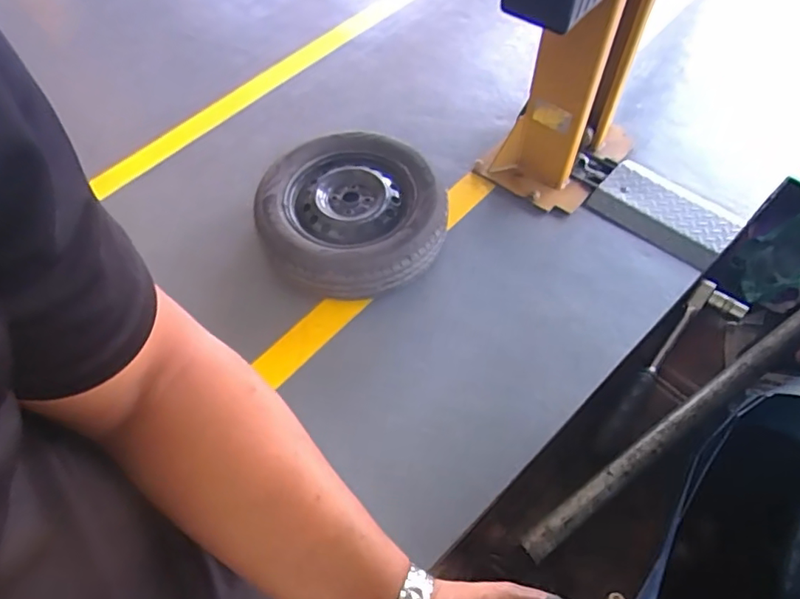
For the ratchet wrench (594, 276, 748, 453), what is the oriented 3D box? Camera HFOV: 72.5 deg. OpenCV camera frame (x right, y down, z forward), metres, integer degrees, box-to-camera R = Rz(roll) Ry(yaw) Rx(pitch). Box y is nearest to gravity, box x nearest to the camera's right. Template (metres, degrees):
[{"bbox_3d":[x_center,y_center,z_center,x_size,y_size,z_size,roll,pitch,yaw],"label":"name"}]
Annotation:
[{"bbox_3d":[0.266,0.066,0.546,0.231,0.022,0.049,-40,65,-21],"label":"ratchet wrench"}]

